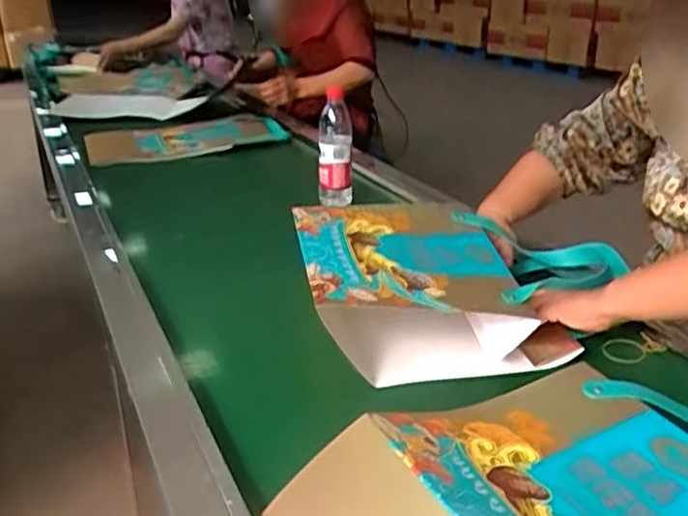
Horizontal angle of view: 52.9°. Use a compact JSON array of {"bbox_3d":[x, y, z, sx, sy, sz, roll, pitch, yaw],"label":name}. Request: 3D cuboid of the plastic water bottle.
[{"bbox_3d":[-0.019,-0.220,1.463,0.074,0.204,0.067,0,-11,-2],"label":"plastic water bottle"}]

